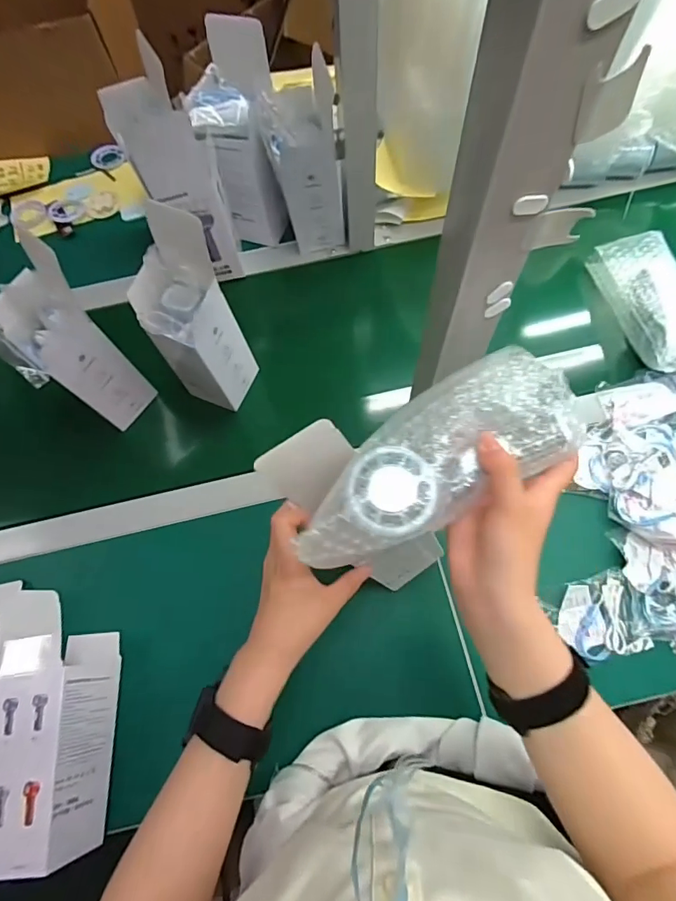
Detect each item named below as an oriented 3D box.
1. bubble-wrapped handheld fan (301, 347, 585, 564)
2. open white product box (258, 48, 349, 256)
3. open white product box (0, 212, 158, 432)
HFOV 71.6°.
[{"bbox_3d":[0.063,0.008,0.302,0.196,0.040,0.080,-33,72,-11],"label":"bubble-wrapped handheld fan"},{"bbox_3d":[-0.040,-0.354,0.601,0.085,0.218,0.075,-13,70,-3],"label":"open white product box"},{"bbox_3d":[-0.295,-0.118,0.536,0.086,0.217,0.086,39,76,15],"label":"open white product box"}]

